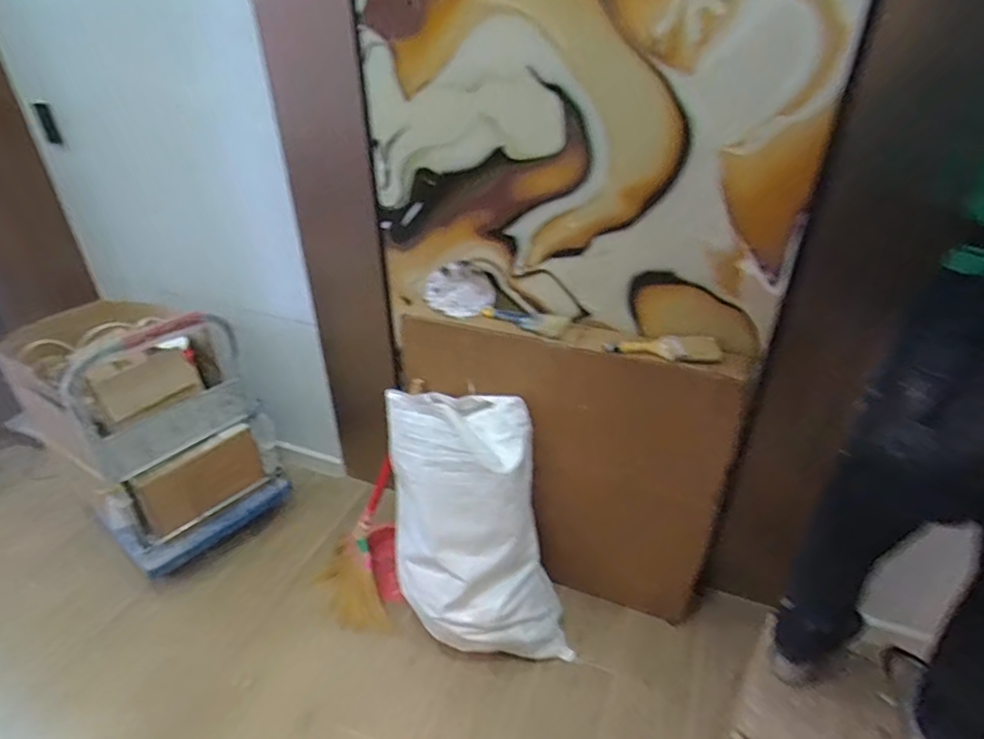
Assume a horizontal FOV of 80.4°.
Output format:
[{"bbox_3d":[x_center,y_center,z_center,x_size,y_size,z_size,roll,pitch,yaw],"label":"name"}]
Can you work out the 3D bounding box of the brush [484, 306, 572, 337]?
[{"bbox_3d":[0.081,-0.124,1.427,0.226,0.046,0.032,18,37,25],"label":"brush"}]

